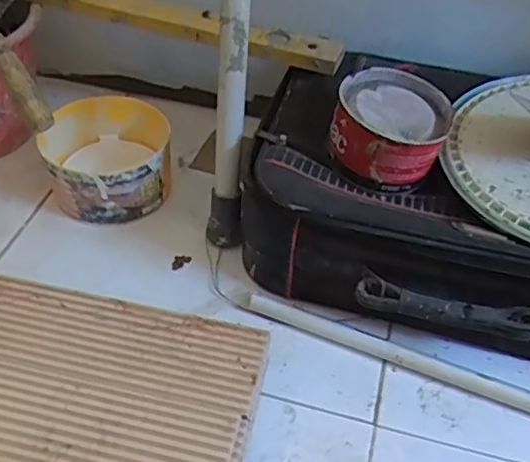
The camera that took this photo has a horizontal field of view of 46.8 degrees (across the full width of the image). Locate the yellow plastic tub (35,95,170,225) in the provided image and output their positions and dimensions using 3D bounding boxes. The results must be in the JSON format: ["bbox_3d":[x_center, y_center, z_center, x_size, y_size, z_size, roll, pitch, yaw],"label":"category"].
[{"bbox_3d":[-0.216,-0.097,0.855,0.165,0.096,0.179,-3,45,-6],"label":"yellow plastic tub"}]

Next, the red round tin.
[{"bbox_3d":[0.143,-0.121,0.699,0.126,0.071,0.138,11,45,8],"label":"red round tin"}]

